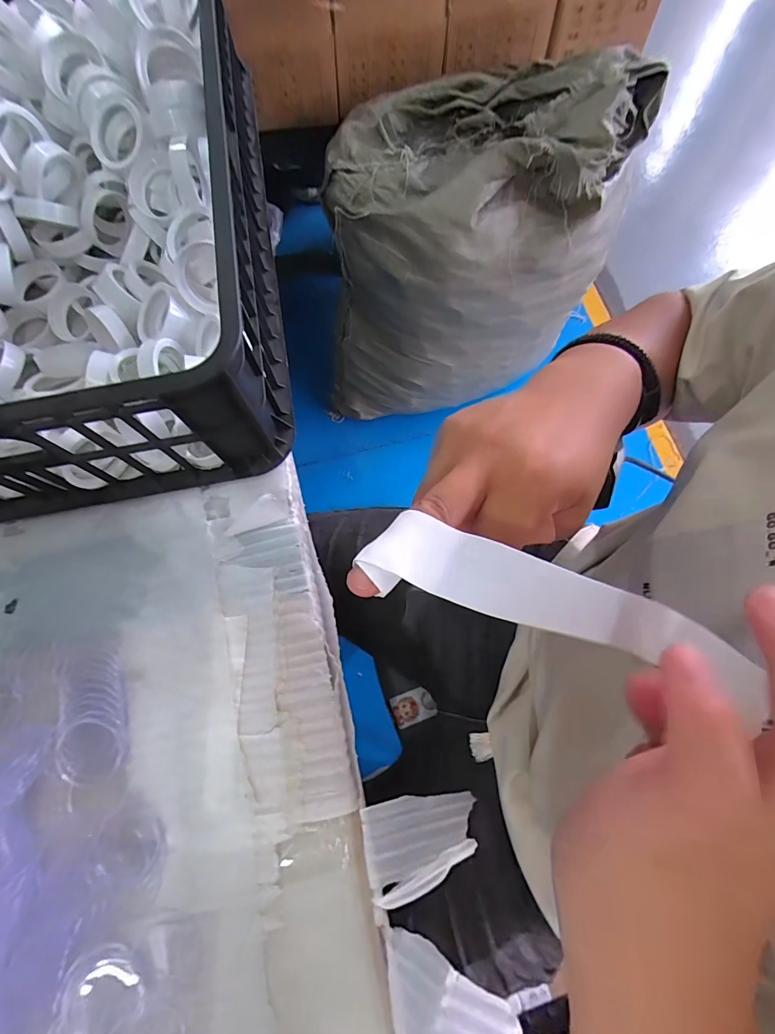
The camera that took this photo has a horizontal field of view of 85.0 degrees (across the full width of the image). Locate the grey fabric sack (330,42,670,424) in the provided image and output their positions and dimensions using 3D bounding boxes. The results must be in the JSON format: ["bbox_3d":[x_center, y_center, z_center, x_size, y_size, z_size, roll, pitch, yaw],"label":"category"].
[{"bbox_3d":[0.150,-0.529,0.910,0.567,0.547,0.346,-2,73,3],"label":"grey fabric sack"}]

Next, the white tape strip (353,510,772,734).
[{"bbox_3d":[0.062,0.031,0.161,0.142,0.019,0.029,18,75,2],"label":"white tape strip"}]

